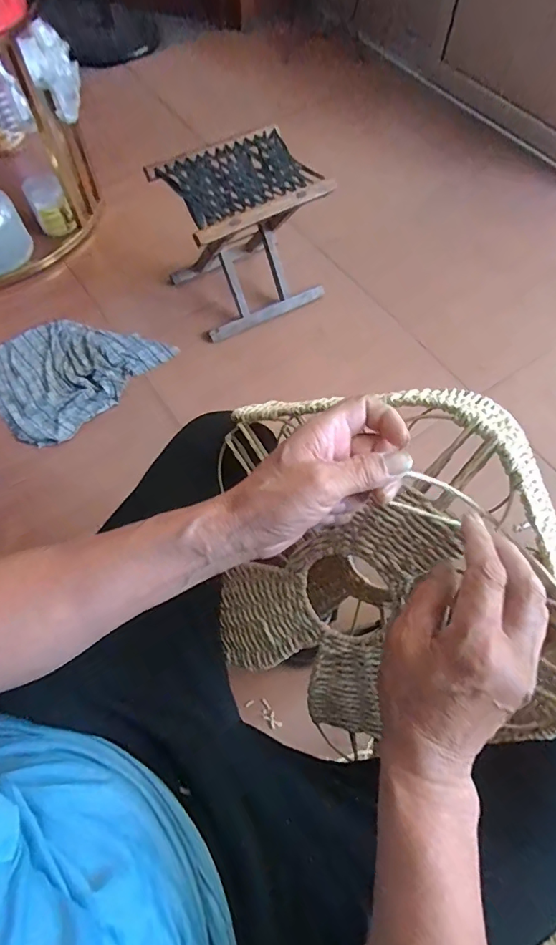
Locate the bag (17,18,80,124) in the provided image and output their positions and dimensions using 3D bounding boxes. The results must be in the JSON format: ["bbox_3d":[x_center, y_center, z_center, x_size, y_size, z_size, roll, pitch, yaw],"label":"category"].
[{"bbox_3d":[-0.503,-0.903,1.070,0.111,0.166,0.068,-25,67,-11],"label":"bag"}]

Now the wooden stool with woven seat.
[{"bbox_3d":[-0.078,-0.552,1.107,0.309,0.286,0.258,-27,67,-13],"label":"wooden stool with woven seat"}]

